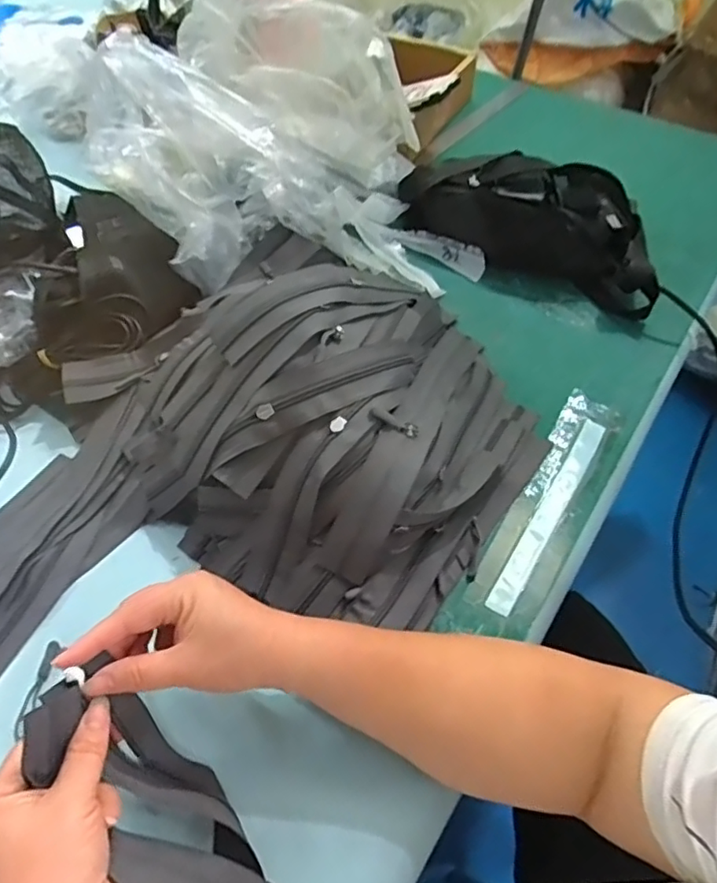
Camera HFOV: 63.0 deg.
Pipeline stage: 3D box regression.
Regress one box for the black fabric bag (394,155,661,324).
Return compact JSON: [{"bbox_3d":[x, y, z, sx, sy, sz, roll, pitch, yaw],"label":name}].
[{"bbox_3d":[0.213,-0.261,0.684,0.316,0.071,0.162,35,61,21],"label":"black fabric bag"}]

